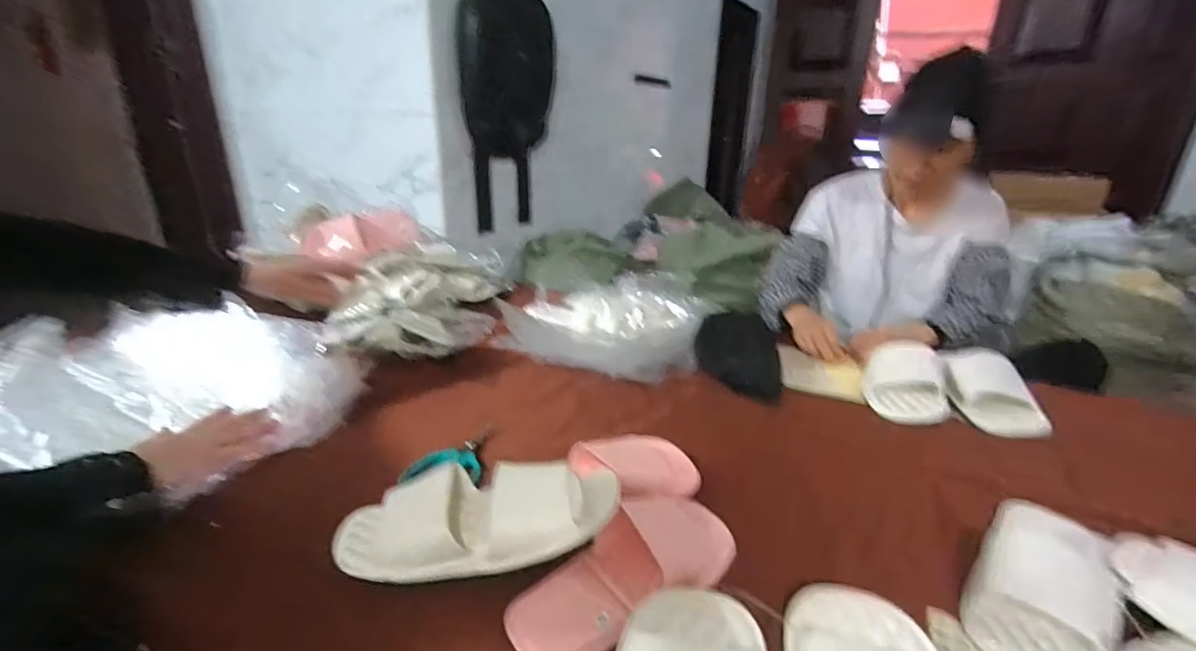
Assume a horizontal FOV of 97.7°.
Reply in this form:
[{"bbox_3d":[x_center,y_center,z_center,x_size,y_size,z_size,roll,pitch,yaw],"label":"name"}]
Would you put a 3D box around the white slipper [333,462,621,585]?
[{"bbox_3d":[-0.111,0.179,0.491,0.253,0.067,0.087,-2,22,-7],"label":"white slipper"}]

